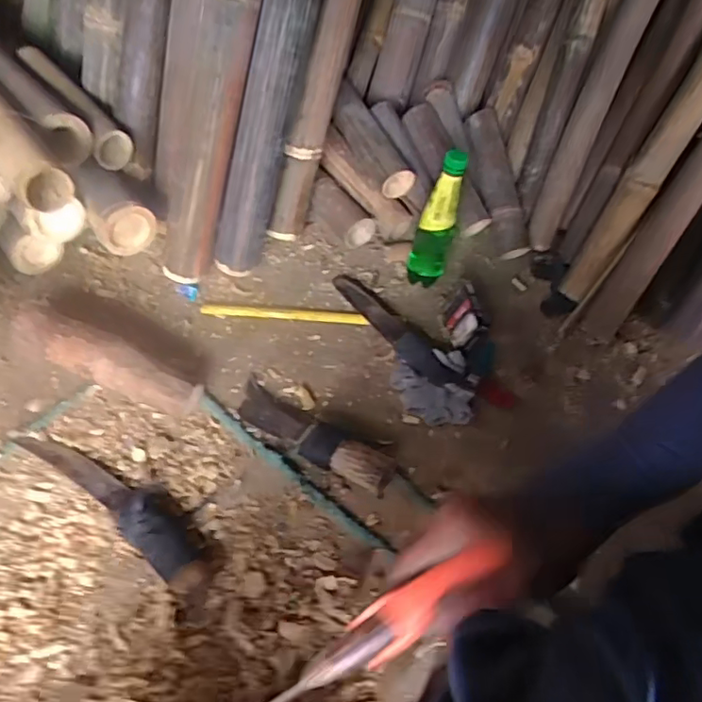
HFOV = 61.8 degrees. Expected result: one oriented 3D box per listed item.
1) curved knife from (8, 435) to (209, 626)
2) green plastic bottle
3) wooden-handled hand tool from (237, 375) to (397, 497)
[{"bbox_3d":[-0.250,0.166,0.650,0.298,0.033,0.074,37,57,21],"label":"curved knife"},{"bbox_3d":[0.126,-0.191,0.850,0.055,0.226,0.067,15,52,5],"label":"green plastic bottle"},{"bbox_3d":[-0.051,0.099,0.722,0.229,0.045,0.064,30,55,17],"label":"wooden-handled hand tool"}]

